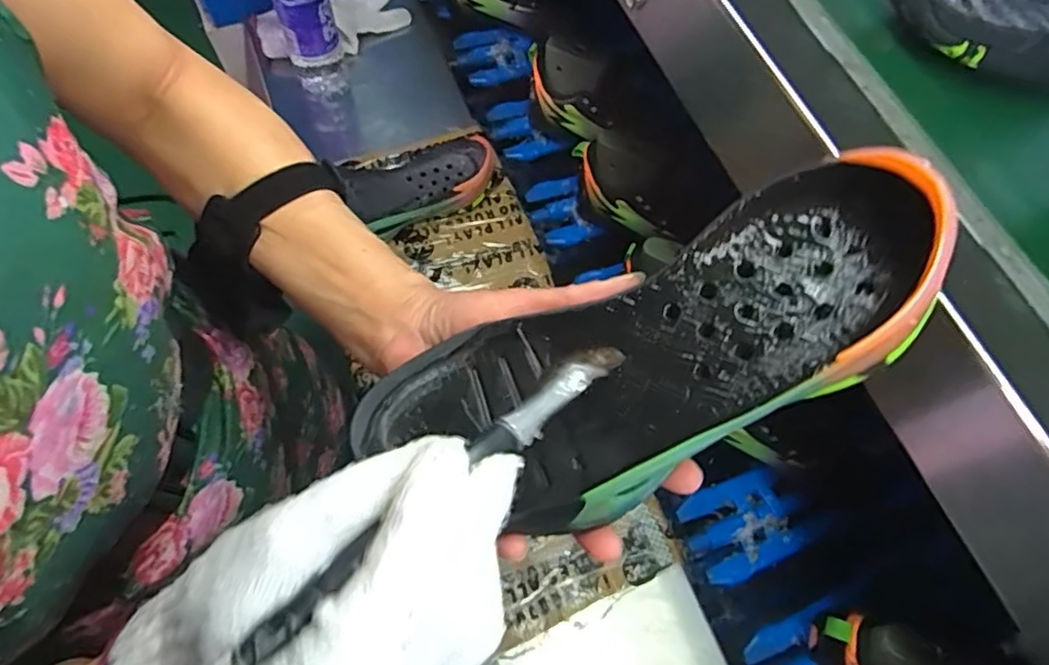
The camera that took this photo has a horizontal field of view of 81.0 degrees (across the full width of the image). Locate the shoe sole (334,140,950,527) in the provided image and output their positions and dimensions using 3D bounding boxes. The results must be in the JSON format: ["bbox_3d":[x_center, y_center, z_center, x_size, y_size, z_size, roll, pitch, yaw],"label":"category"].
[{"bbox_3d":[0.040,0.018,0.246,0.234,0.039,0.092,-24,67,18],"label":"shoe sole"}]

